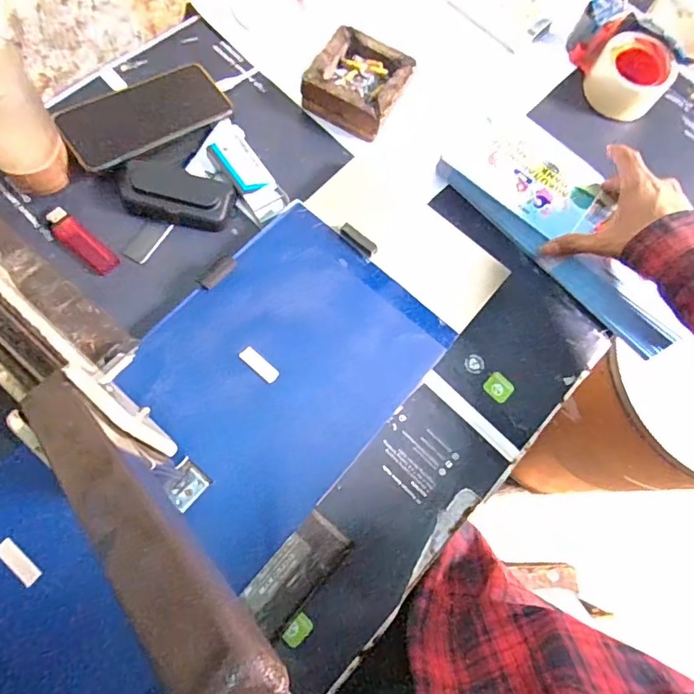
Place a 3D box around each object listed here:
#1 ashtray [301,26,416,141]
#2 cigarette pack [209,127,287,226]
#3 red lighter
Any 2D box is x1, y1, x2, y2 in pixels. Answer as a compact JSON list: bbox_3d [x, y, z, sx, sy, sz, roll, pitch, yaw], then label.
[{"bbox_3d":[0.012,-0.294,0.539,0.098,0.036,0.100,29,71,3],"label":"ashtray"},{"bbox_3d":[-0.103,-0.179,0.498,0.042,0.020,0.101,-31,78,-15],"label":"cigarette pack"},{"bbox_3d":[-0.256,-0.102,0.462,0.080,0.013,0.026,42,72,7],"label":"red lighter"}]

